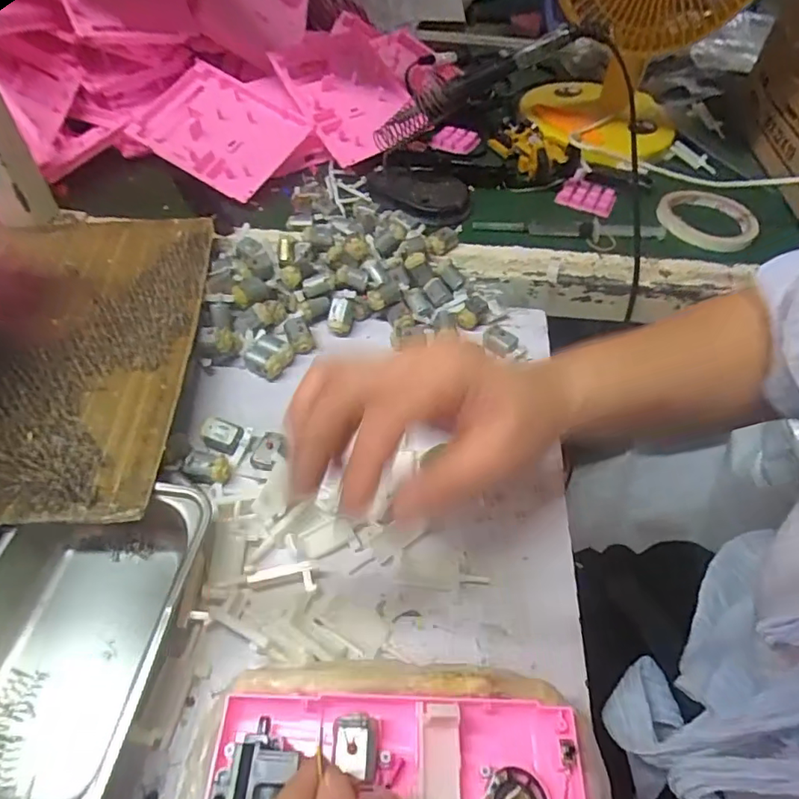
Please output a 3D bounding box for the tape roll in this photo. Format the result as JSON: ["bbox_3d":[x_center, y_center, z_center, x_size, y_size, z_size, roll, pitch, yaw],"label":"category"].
[{"bbox_3d":[0.328,-0.191,0.569,0.101,0.010,0.101,2,52,-2],"label":"tape roll"}]

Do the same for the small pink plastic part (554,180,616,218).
[{"bbox_3d":[0.204,-0.222,0.582,0.058,0.009,0.045,21,54,13],"label":"small pink plastic part"}]

